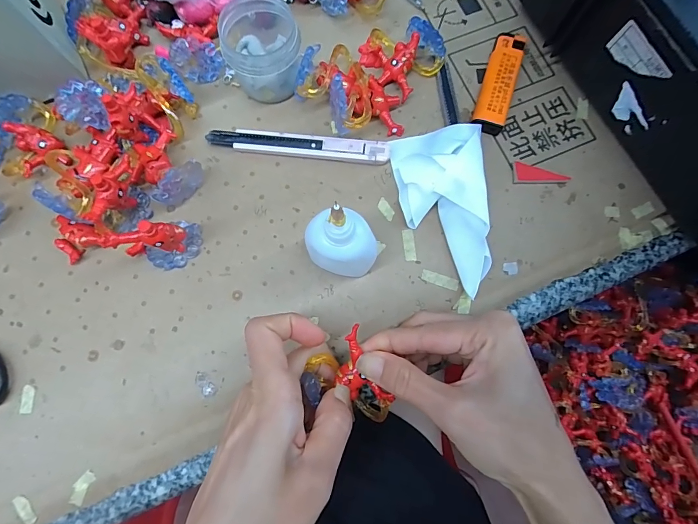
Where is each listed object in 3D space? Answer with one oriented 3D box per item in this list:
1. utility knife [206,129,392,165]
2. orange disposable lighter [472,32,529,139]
[{"bbox_3d":[-0.037,-0.085,0.266,0.131,0.012,0.016,7,80,0],"label":"utility knife"},{"bbox_3d":[0.114,-0.136,0.278,0.023,0.014,0.082,19,80,2],"label":"orange disposable lighter"}]

